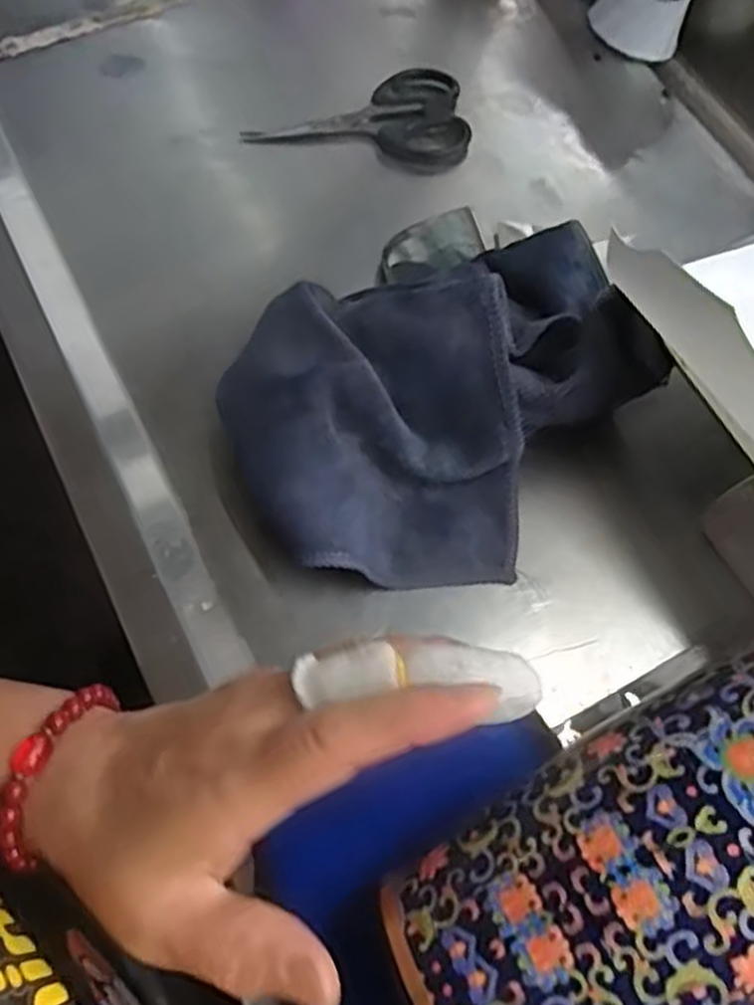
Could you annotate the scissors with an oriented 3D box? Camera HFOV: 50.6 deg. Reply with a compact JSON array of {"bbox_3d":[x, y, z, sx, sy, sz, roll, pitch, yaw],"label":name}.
[{"bbox_3d":[-0.012,-0.235,0.482,0.134,0.009,0.068,3,69,2],"label":"scissors"}]

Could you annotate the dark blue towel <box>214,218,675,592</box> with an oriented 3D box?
[{"bbox_3d":[0.029,-0.044,0.371,0.186,0.076,0.150,-21,70,-7],"label":"dark blue towel"}]

